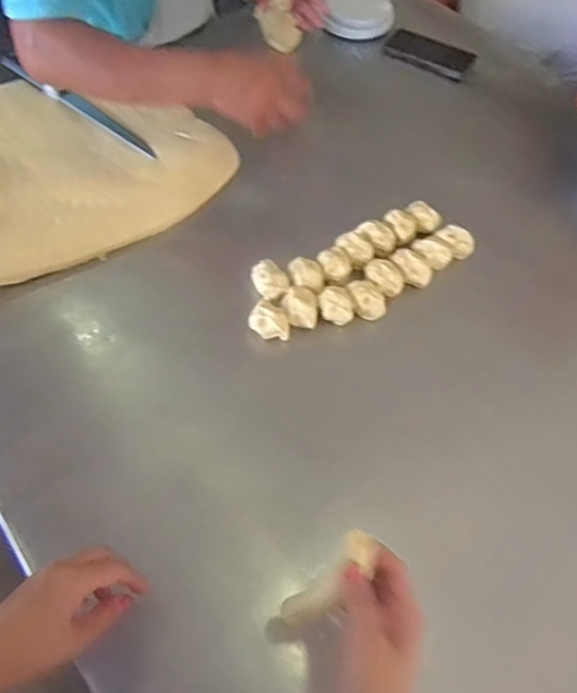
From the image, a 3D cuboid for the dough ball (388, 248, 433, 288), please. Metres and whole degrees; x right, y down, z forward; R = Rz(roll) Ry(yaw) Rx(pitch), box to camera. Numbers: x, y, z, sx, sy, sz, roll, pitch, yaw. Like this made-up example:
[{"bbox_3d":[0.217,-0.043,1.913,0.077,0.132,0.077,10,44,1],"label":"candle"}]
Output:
[{"bbox_3d":[0.169,-0.113,0.785,0.049,0.026,0.066,-33,66,-22],"label":"dough ball"}]

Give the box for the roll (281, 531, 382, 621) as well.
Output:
[{"bbox_3d":[0.032,0.193,0.469,0.104,0.017,0.028,-48,68,11],"label":"roll"}]

